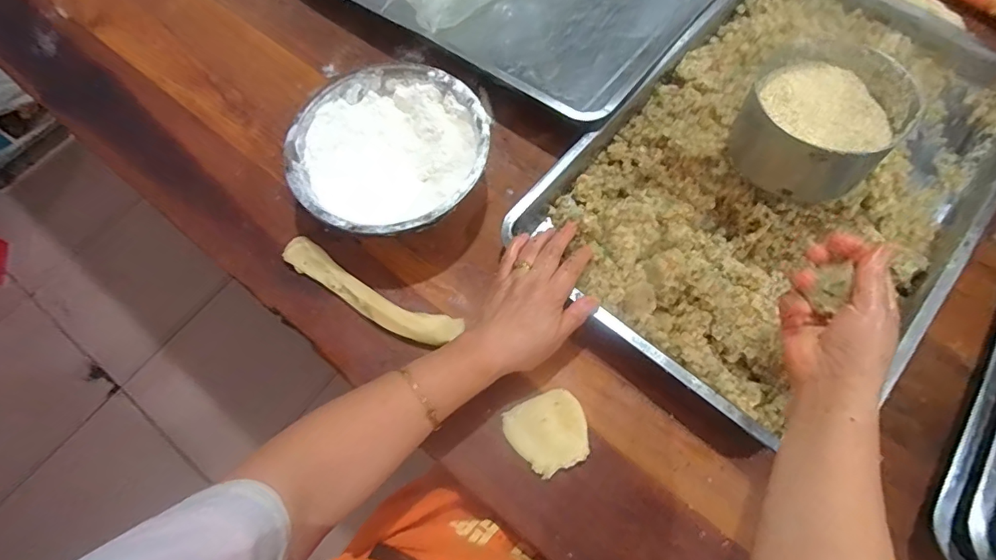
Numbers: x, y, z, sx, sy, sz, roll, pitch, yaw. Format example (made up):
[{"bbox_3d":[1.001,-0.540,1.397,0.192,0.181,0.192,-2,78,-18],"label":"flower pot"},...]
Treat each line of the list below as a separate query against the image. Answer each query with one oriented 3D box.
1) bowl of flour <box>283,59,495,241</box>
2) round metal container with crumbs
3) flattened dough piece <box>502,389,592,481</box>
[{"bbox_3d":[-0.122,-0.139,0.583,0.216,0.079,0.218,-1,68,2],"label":"bowl of flour"},{"bbox_3d":[0.312,-0.154,0.481,0.131,0.079,0.137,-1,68,2],"label":"round metal container with crumbs"},{"bbox_3d":[0.051,0.154,0.494,0.076,0.011,0.073,-23,69,-7],"label":"flattened dough piece"}]

